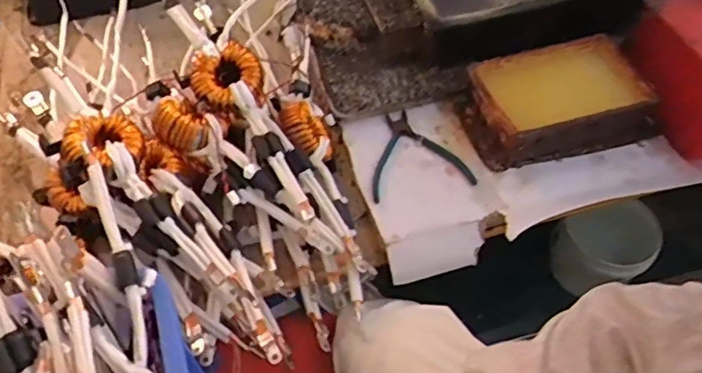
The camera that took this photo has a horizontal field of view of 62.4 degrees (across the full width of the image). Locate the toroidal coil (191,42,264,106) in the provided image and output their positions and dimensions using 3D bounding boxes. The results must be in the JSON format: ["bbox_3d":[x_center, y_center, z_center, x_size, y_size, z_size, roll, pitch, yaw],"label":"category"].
[{"bbox_3d":[-0.141,-0.124,0.664,0.077,0.037,0.064,-28,86,-8],"label":"toroidal coil"}]

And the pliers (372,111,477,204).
[{"bbox_3d":[0.078,-0.043,0.737,0.127,0.013,0.131,-10,54,-7],"label":"pliers"}]

